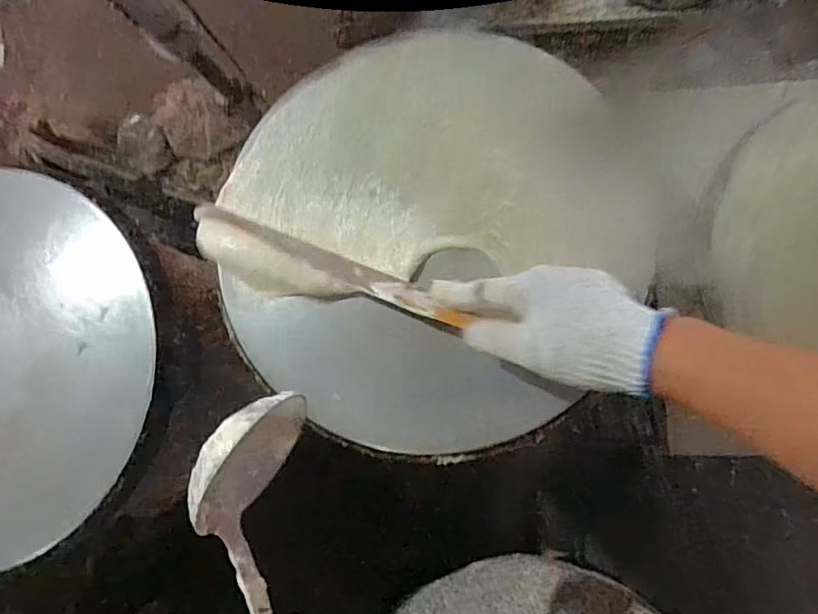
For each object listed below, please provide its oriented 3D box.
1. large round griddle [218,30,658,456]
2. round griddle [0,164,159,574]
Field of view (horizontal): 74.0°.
[{"bbox_3d":[0.021,-0.064,0.477,0.361,0.029,0.365,-1,84,6],"label":"large round griddle"},{"bbox_3d":[-0.411,0.055,0.515,0.346,0.015,0.363,-1,81,6],"label":"round griddle"}]

